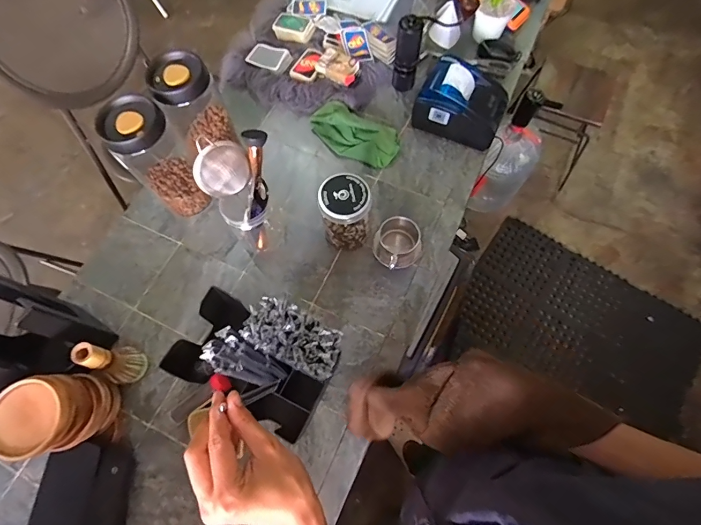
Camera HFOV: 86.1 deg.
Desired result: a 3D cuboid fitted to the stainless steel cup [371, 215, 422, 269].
[{"bbox_3d":[0.089,-0.037,0.696,0.091,0.056,0.083,-1,69,2],"label":"stainless steel cup"}]

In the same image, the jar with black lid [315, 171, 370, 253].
[{"bbox_3d":[-0.009,-0.087,0.679,0.085,0.130,0.084,-1,69,2],"label":"jar with black lid"}]

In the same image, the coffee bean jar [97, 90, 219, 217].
[{"bbox_3d":[-0.341,-0.186,0.674,0.107,0.222,0.108,-41,73,-13],"label":"coffee bean jar"}]

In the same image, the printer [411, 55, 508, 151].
[{"bbox_3d":[0.232,-0.336,0.777,0.173,0.105,0.122,22,71,11],"label":"printer"}]

